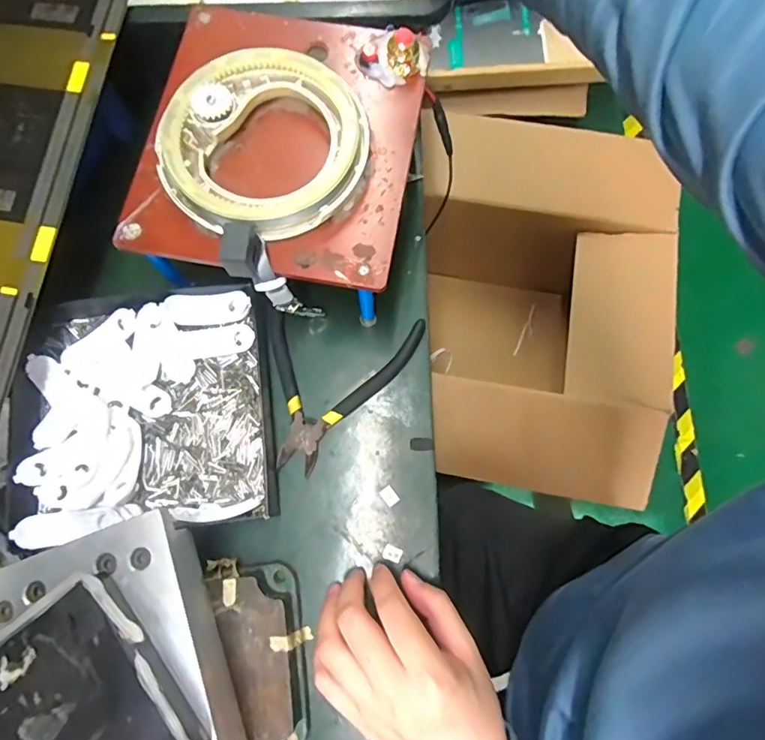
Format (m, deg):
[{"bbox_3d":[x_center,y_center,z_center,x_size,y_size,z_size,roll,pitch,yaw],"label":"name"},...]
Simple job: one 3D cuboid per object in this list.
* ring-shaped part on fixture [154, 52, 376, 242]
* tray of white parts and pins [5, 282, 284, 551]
[{"bbox_3d":[-0.075,-0.145,0.313,0.125,0.027,0.125,0,76,1],"label":"ring-shaped part on fixture"},{"bbox_3d":[-0.175,0.030,0.357,0.182,0.027,0.173,-7,76,0],"label":"tray of white parts and pins"}]

